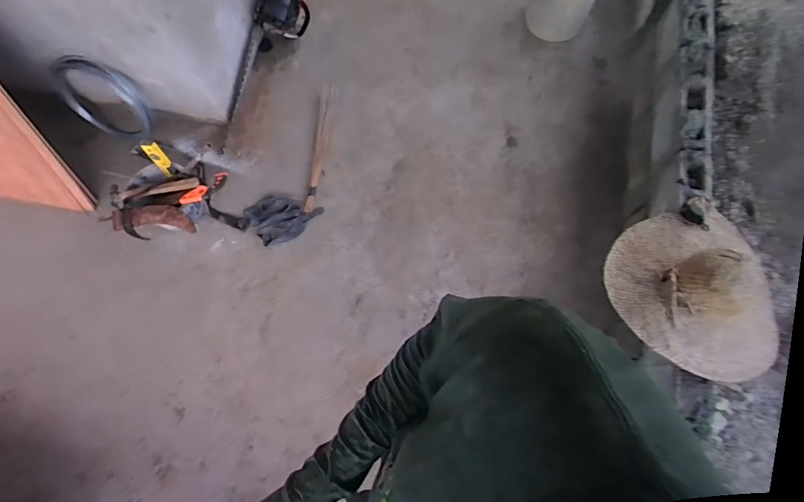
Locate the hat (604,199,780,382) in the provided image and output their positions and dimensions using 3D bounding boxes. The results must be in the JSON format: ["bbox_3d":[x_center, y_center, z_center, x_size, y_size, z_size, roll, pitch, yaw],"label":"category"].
[{"bbox_3d":[0.809,0.083,1.236,0.407,0.211,0.517,-7,49,12],"label":"hat"}]

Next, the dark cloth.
[{"bbox_3d":[-0.495,-0.156,1.832,0.281,0.065,0.222,-33,78,-9],"label":"dark cloth"}]

